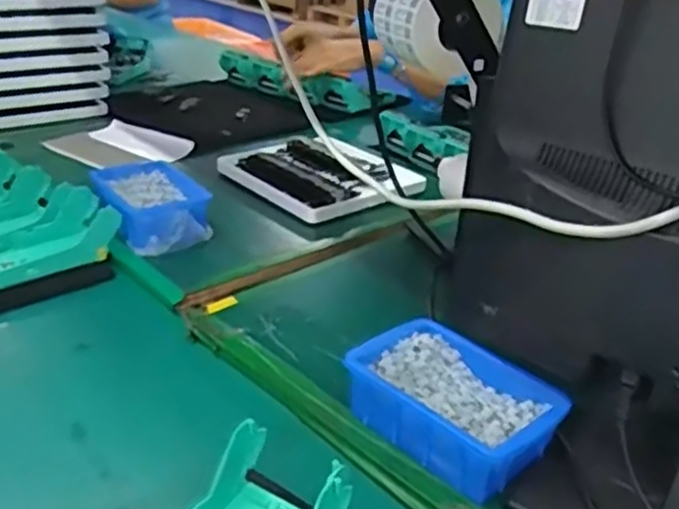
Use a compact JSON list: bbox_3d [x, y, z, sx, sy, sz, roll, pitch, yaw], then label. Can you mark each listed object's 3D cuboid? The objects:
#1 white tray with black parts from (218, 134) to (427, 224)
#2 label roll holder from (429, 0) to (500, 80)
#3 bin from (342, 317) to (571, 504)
[{"bbox_3d":[-0.025,-0.112,1.027,0.216,0.032,0.255,-16,34,-36],"label":"white tray with black parts"},{"bbox_3d":[0.108,-0.211,0.656,0.041,0.135,0.009,-41,37,-1],"label":"label roll holder"},{"bbox_3d":[0.086,0.115,0.550,0.103,0.056,0.149,-18,35,-38],"label":"bin"}]

